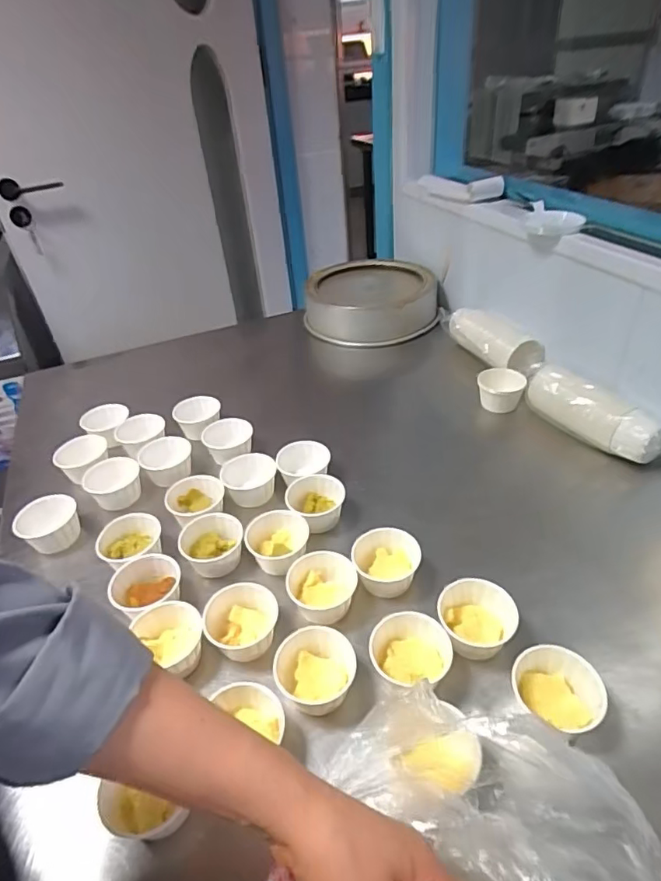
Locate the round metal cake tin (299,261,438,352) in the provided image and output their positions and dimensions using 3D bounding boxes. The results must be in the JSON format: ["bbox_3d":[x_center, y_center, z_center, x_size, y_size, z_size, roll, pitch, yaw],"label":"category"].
[{"bbox_3d":[0.076,-0.269,1.017,0.248,0.081,0.236,-4,37,3],"label":"round metal cake tin"}]

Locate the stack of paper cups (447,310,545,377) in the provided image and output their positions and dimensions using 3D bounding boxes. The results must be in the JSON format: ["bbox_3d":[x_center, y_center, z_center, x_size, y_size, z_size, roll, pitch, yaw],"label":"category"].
[{"bbox_3d":[0.257,-0.164,0.849,0.061,0.061,0.191,-25,41,-23],"label":"stack of paper cups"}]

